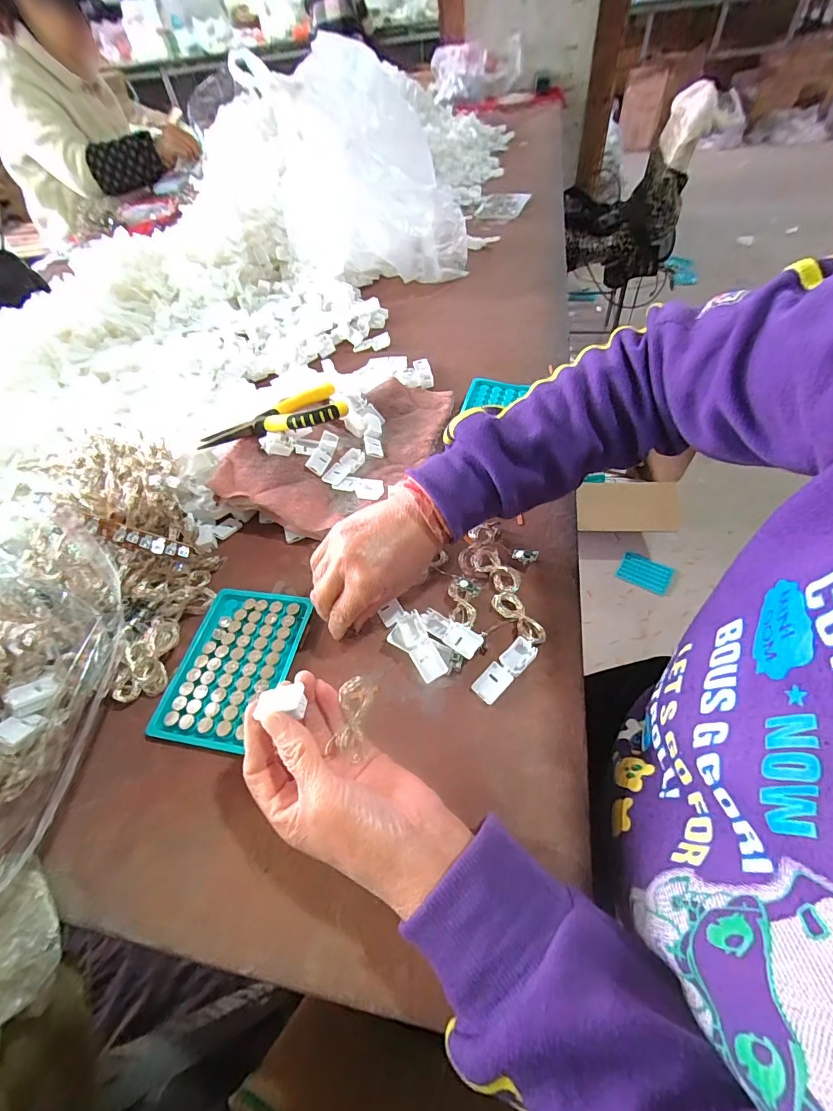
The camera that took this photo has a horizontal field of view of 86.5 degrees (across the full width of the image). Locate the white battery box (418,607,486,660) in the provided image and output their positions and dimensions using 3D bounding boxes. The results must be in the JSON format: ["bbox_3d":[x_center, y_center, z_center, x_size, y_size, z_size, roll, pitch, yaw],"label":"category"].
[{"bbox_3d":[0.026,0.060,0.349,0.021,0.012,0.058,-39,39,-23],"label":"white battery box"}]

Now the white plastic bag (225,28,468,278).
[{"bbox_3d":[-0.072,-0.557,0.665,0.285,0.270,0.114,0,54,7],"label":"white plastic bag"}]

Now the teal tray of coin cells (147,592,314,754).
[{"bbox_3d":[-0.150,0.087,0.365,0.094,0.010,0.130,7,55,12],"label":"teal tray of coin cells"}]

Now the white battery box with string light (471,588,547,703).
[{"bbox_3d":[0.074,0.070,0.345,0.043,0.009,0.090,11,56,14],"label":"white battery box with string light"}]

